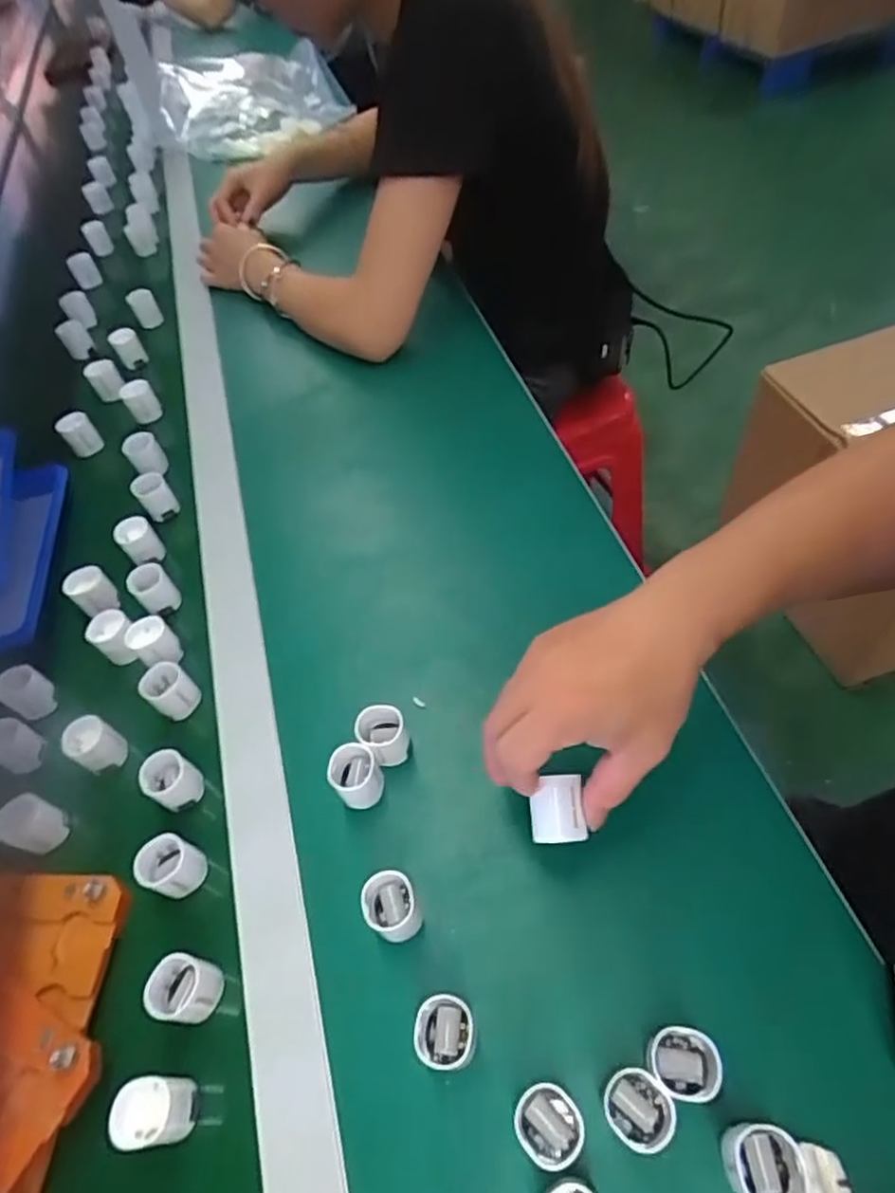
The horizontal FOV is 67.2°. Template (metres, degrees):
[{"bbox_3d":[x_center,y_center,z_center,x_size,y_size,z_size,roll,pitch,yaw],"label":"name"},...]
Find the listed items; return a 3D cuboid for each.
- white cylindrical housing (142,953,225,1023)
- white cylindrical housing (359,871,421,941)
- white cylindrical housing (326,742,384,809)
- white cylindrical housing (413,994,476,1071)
[{"bbox_3d":[-0.147,0.223,0.382,0.030,0.040,0.031,12,57,12],"label":"white cylindrical housing"},{"bbox_3d":[-0.032,0.177,0.384,0.029,0.032,0.032,-14,55,-6],"label":"white cylindrical housing"},{"bbox_3d":[-0.059,0.115,0.430,0.030,0.032,0.031,-2,55,3],"label":"white cylindrical housing"},{"bbox_3d":[-0.001,0.223,0.345,0.030,0.029,0.031,-2,55,3],"label":"white cylindrical housing"}]

